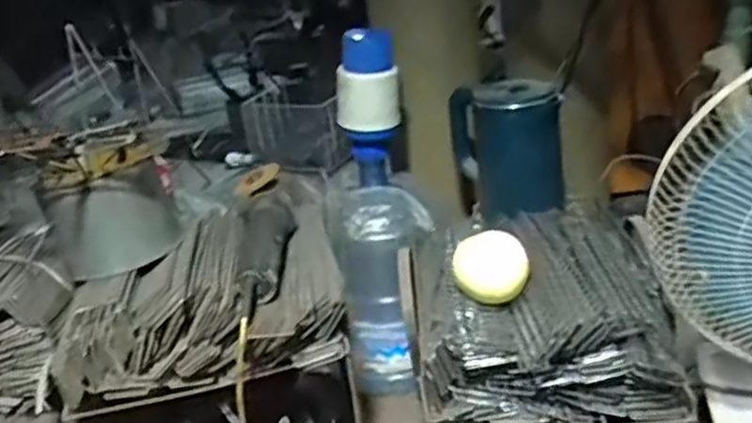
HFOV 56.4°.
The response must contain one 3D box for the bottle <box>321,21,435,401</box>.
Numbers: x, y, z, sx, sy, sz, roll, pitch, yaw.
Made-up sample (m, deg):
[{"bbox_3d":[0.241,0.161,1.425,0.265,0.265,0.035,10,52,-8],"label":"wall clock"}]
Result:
[{"bbox_3d":[0.006,0.009,1.290,0.166,0.651,0.177,-5,24,6],"label":"bottle"}]

